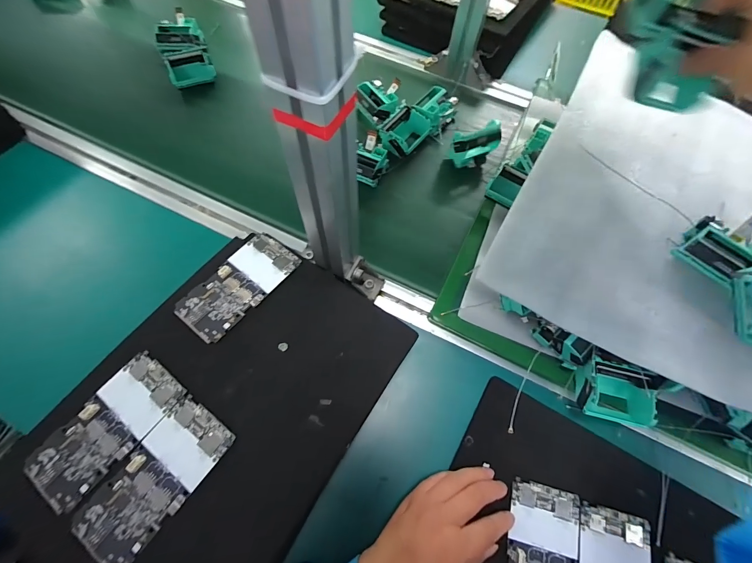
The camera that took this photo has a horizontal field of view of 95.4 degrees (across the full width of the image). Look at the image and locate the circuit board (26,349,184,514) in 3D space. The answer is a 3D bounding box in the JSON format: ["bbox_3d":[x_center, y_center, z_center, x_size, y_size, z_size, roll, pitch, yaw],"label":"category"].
[{"bbox_3d":[-0.248,0.134,0.316,0.065,0.005,0.128,36,70,13],"label":"circuit board"}]

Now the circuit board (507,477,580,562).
[{"bbox_3d":[0.159,0.264,0.329,0.065,0.008,0.119,15,67,4],"label":"circuit board"}]

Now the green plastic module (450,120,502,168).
[{"bbox_3d":[0.148,-0.203,0.518,0.071,0.066,0.033,-19,69,-10],"label":"green plastic module"}]

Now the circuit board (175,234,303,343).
[{"bbox_3d":[-0.152,0.002,0.382,0.065,0.009,0.131,36,70,13],"label":"circuit board"}]

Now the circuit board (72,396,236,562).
[{"bbox_3d":[-0.195,0.175,0.303,0.063,0.006,0.130,35,70,13],"label":"circuit board"}]

